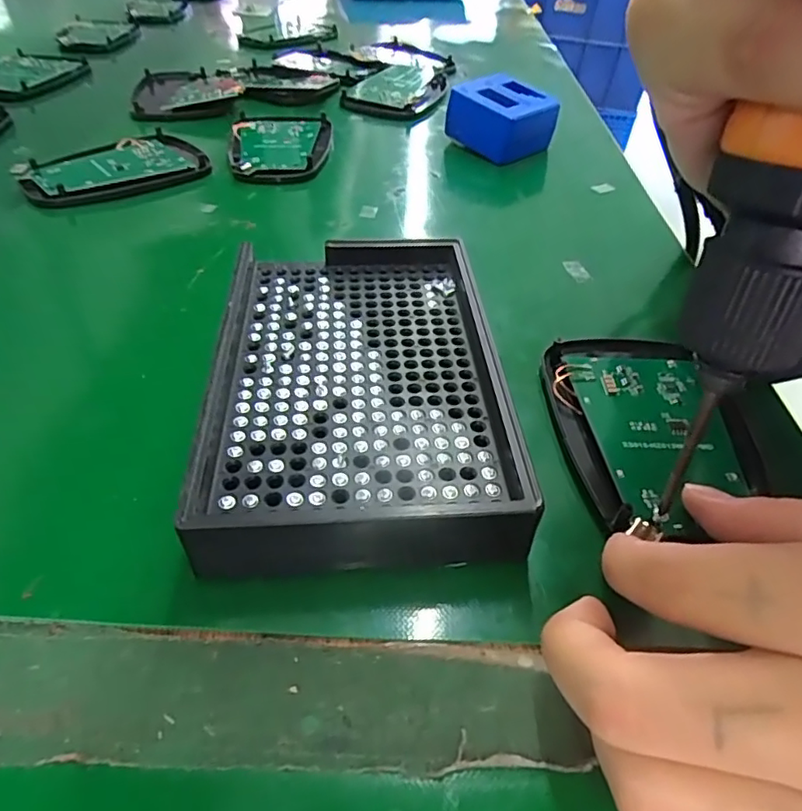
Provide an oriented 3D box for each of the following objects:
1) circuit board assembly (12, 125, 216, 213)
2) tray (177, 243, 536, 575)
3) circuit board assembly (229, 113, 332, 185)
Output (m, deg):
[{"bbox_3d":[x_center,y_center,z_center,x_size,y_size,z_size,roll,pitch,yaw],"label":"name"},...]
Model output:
[{"bbox_3d":[-0.163,-0.136,0.324,0.093,0.007,0.065,-27,52,-29],"label":"circuit board assembly"},{"bbox_3d":[-0.014,-0.008,0.193,0.093,0.023,0.140,0,44,-6],"label":"tray"},{"bbox_3d":[-0.077,-0.163,0.357,0.062,0.010,0.097,1,44,-5],"label":"circuit board assembly"}]

